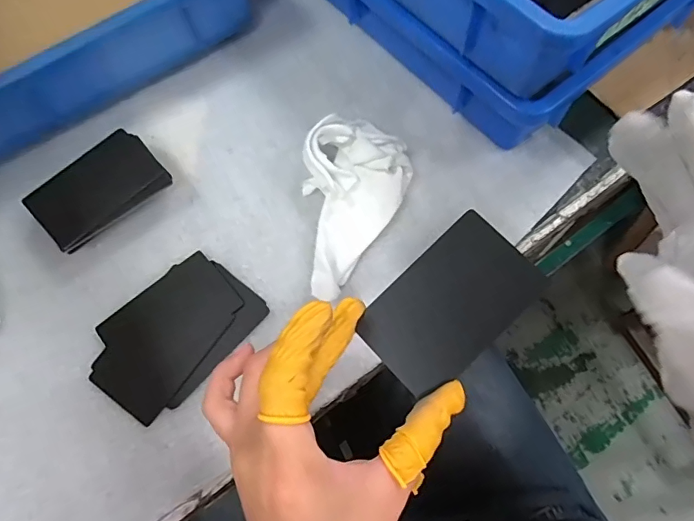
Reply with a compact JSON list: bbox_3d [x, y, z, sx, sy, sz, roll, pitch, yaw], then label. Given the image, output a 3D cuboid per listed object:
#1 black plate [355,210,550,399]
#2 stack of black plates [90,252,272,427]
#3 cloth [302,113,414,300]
[{"bbox_3d":[0.050,0.021,0.232,0.085,0.004,0.053,-44,76,-2],"label":"black plate"},{"bbox_3d":[-0.114,0.047,0.310,0.074,0.005,0.105,40,74,15],"label":"stack of black plates"},{"bbox_3d":[-0.006,-0.043,0.328,0.073,0.030,0.127,30,72,12],"label":"cloth"}]

